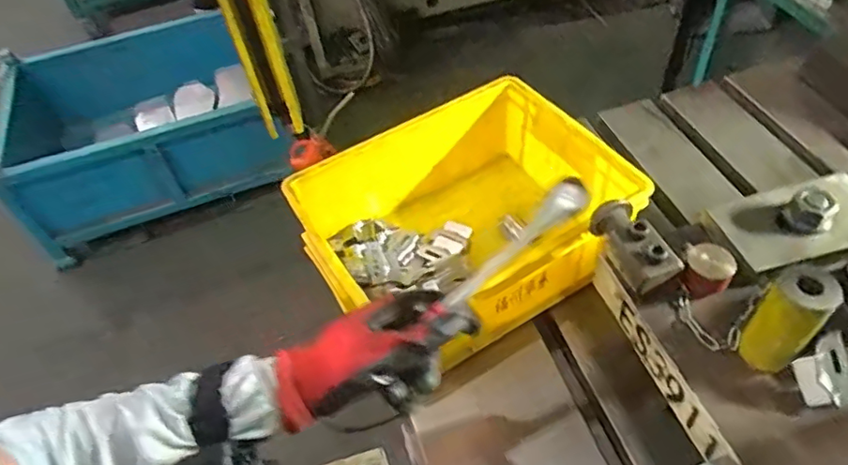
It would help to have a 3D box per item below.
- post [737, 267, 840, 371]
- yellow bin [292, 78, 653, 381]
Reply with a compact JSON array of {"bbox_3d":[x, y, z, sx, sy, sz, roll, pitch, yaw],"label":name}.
[{"bbox_3d":[0.276,0.068,0.441,0.033,0.098,0.039,-14,50,-6],"label":"post"},{"bbox_3d":[0.048,-0.003,0.696,0.334,0.160,0.255,-29,53,-18],"label":"yellow bin"}]

